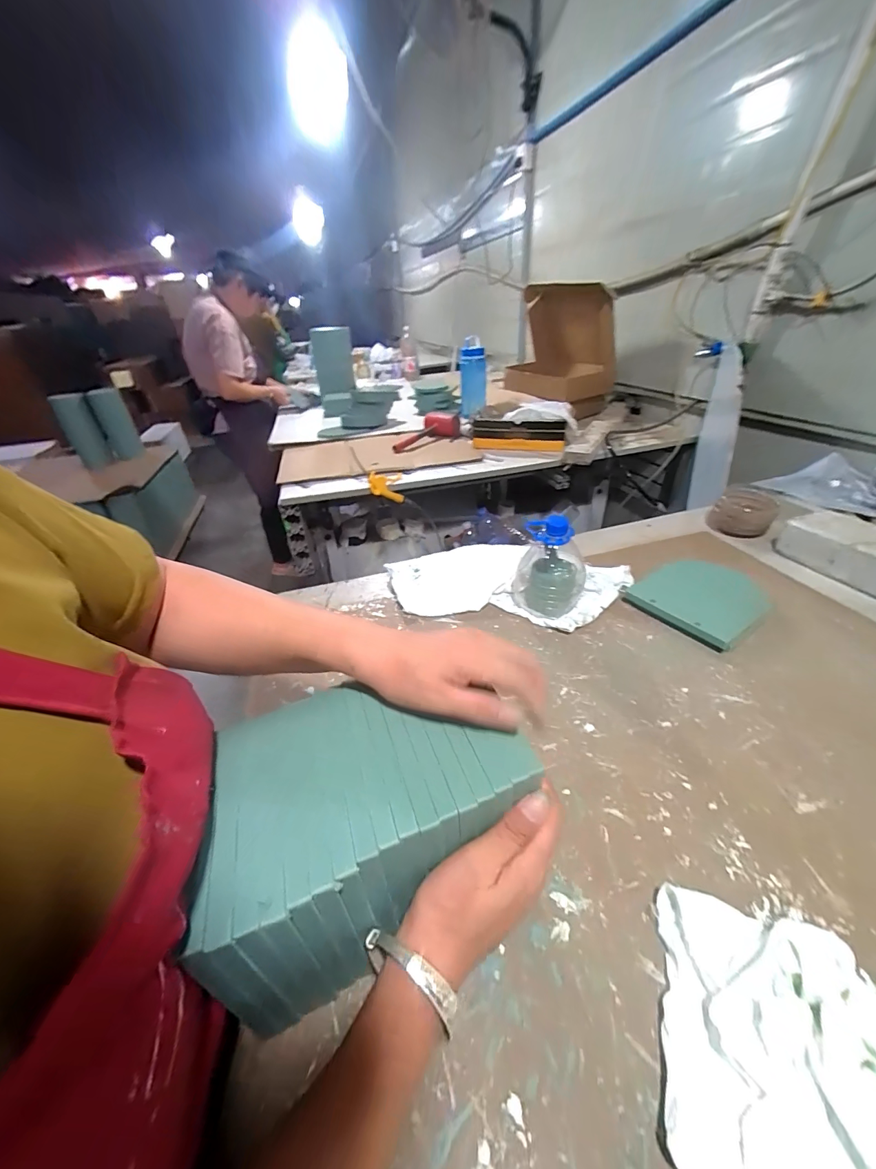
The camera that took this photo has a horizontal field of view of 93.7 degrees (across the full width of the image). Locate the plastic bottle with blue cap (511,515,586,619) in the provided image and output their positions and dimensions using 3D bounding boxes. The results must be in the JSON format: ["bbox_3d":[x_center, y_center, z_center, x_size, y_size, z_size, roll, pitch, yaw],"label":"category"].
[{"bbox_3d":[0.159,-0.034,0.597,0.099,0.144,0.090,19,40,30],"label":"plastic bottle with blue cap"}]

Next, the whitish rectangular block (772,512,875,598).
[{"bbox_3d":[0.661,-0.050,0.636,0.093,0.054,0.205,-12,35,-12],"label":"whitish rectangular block"}]

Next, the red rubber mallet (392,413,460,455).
[{"bbox_3d":[-0.028,-0.556,1.510,0.169,0.060,0.335,12,37,22],"label":"red rubber mallet"}]

